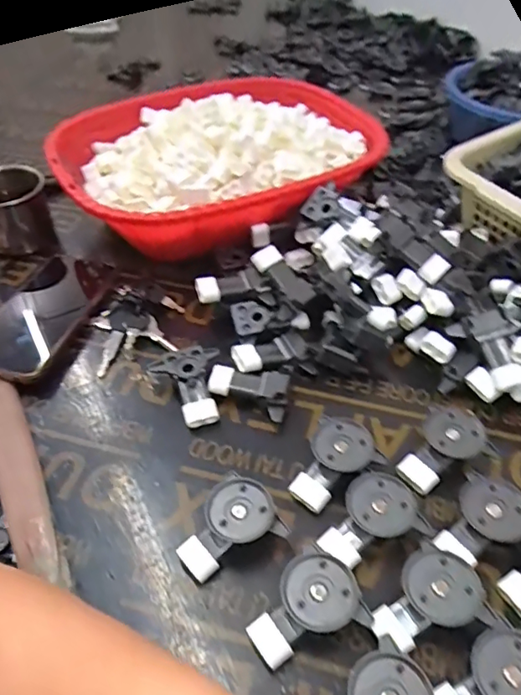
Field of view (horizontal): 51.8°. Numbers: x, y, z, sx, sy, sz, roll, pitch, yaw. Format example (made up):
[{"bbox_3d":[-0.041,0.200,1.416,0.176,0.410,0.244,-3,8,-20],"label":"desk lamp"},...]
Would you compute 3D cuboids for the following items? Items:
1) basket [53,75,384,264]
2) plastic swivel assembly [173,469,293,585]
[{"bbox_3d":[-0.050,-0.220,0.624,0.342,0.106,0.296,-22,49,-20],"label":"basket"},{"bbox_3d":[-0.023,0.118,0.353,0.065,0.030,0.047,-26,51,-23],"label":"plastic swivel assembly"}]

